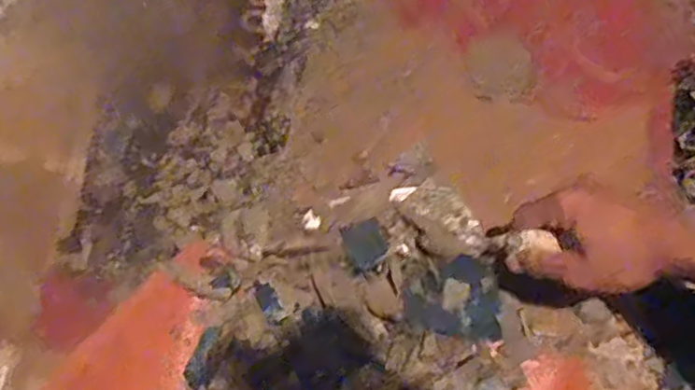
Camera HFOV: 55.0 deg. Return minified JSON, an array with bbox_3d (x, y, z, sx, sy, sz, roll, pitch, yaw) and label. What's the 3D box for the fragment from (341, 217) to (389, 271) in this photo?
[{"bbox_3d":[0.017,0.043,0.595,0.032,0.005,0.037,-26,69,-11],"label":"fragment"}]

